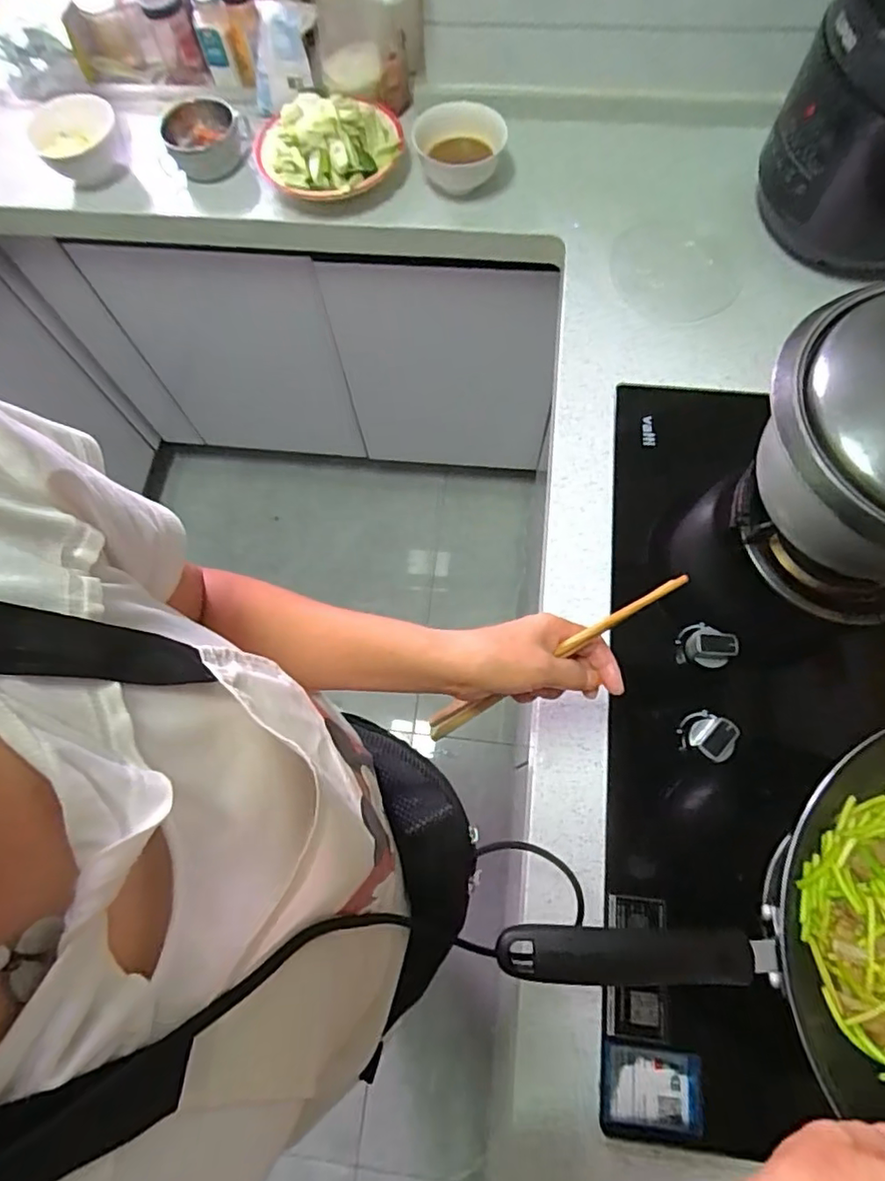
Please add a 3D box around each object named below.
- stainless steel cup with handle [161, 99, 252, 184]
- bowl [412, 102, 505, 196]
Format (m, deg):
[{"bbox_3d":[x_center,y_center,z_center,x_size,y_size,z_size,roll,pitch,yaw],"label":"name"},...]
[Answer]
[{"bbox_3d":[-0.338,-0.649,0.839,0.123,0.062,0.105,-18,71,-5],"label":"stainless steel cup with handle"},{"bbox_3d":[0.022,-0.624,0.822,0.124,0.055,0.114,-6,71,-1],"label":"bowl"}]

